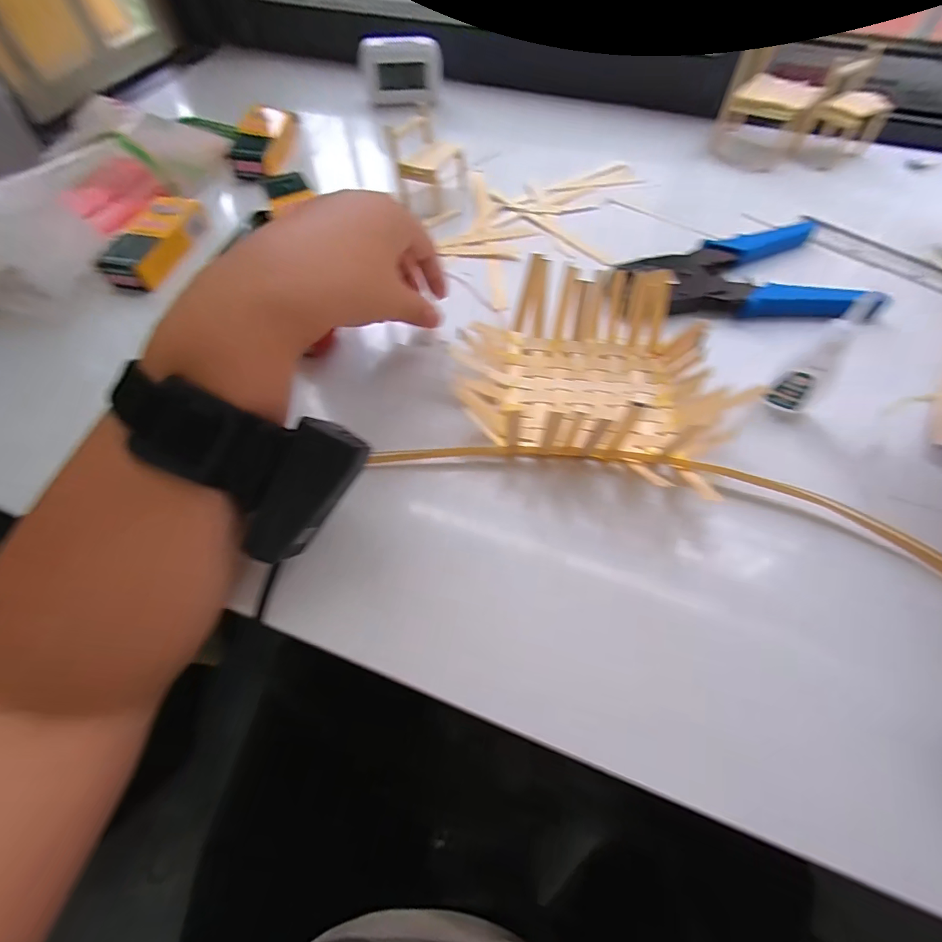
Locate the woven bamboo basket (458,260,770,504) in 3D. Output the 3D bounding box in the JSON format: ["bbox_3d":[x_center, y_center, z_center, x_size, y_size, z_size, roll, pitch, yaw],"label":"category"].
[{"bbox_3d":[0.076,-0.066,0.283,0.171,0.045,0.130,13,61,8],"label":"woven bamboo basket"}]

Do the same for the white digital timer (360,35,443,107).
[{"bbox_3d":[-0.077,-0.444,0.492,0.085,0.051,0.038,-7,61,-3],"label":"white digital timer"}]

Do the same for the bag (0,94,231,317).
[{"bbox_3d":[-0.314,-0.249,0.381,0.104,0.079,0.276,14,62,9],"label":"bag"}]

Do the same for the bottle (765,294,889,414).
[{"bbox_3d":[0.205,-0.066,0.260,0.023,0.076,0.020,-39,67,-19],"label":"bottle"}]

